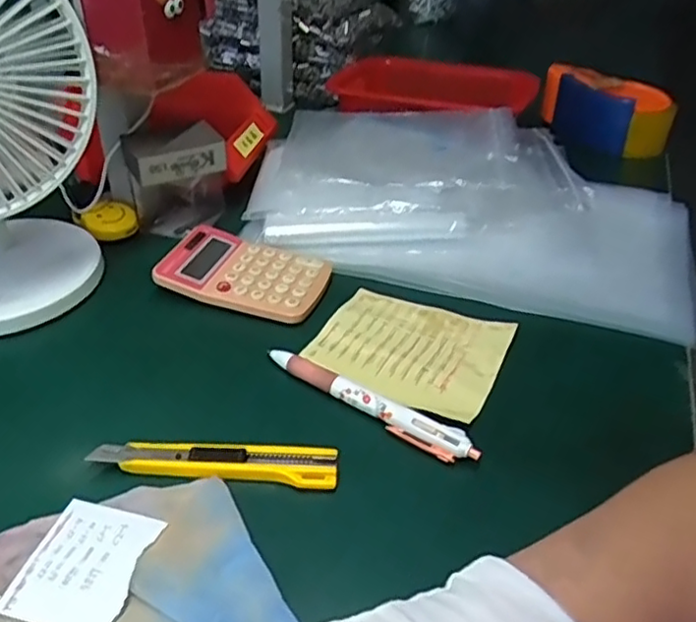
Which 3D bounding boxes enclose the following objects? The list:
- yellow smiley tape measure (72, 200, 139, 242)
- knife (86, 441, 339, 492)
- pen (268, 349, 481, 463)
[{"bbox_3d":[-0.197,-0.074,0.533,0.047,0.021,0.032,-14,38,-20],"label":"yellow smiley tape measure"},{"bbox_3d":[-0.069,0.079,0.343,0.125,0.008,0.019,3,36,3],"label":"knife"},{"bbox_3d":[0.011,0.052,0.380,0.138,0.014,0.013,24,42,28],"label":"pen"}]

